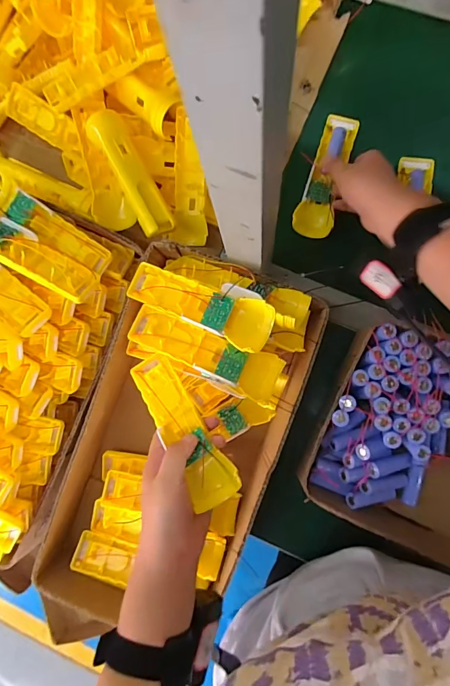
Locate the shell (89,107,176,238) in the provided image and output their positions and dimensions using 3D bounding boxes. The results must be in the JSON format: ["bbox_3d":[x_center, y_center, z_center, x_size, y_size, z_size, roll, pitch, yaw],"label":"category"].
[{"bbox_3d":[-0.113,-0.205,0.458,0.043,0.023,0.168,-28,86,-23],"label":"shell"}]

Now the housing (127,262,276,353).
[{"bbox_3d":[-0.031,-0.043,0.395,0.161,0.028,0.048,23,87,18],"label":"housing"}]

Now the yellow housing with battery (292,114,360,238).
[{"bbox_3d":[0.134,-0.222,0.497,0.048,0.022,0.167,17,88,1],"label":"yellow housing with battery"}]

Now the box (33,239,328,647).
[{"bbox_3d":[-0.048,0.104,0.444,0.215,0.151,0.392,19,87,1],"label":"box"}]

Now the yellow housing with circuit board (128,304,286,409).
[{"bbox_3d":[-0.018,0.008,0.398,0.166,0.024,0.049,27,87,1],"label":"yellow housing with circuit board"}]

